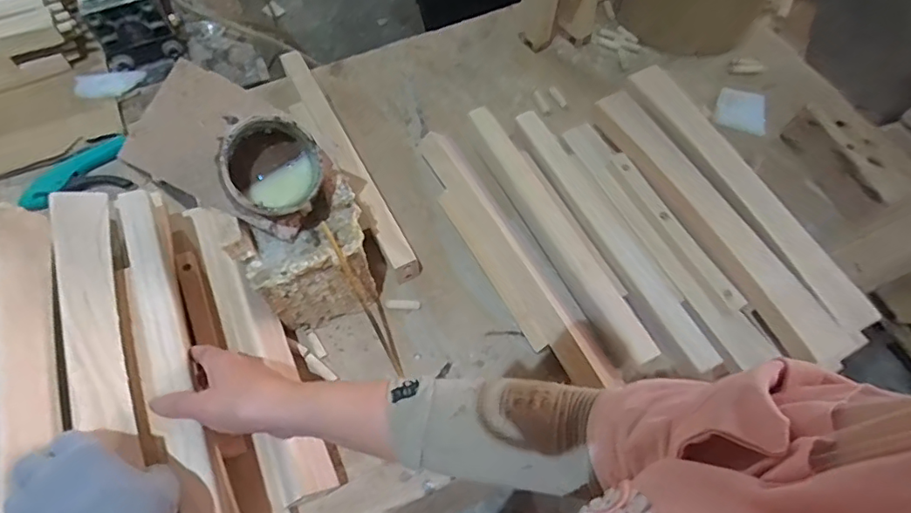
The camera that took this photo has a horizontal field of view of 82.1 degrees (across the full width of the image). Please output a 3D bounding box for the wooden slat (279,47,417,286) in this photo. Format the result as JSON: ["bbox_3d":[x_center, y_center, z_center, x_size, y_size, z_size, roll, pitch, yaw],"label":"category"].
[{"bbox_3d":[-0.143,-0.127,0.674,0.031,0.052,0.375,-25,64,-13],"label":"wooden slat"}]

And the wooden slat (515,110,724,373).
[{"bbox_3d":[0.179,-0.037,0.603,0.039,0.023,0.365,-25,64,-12],"label":"wooden slat"}]

